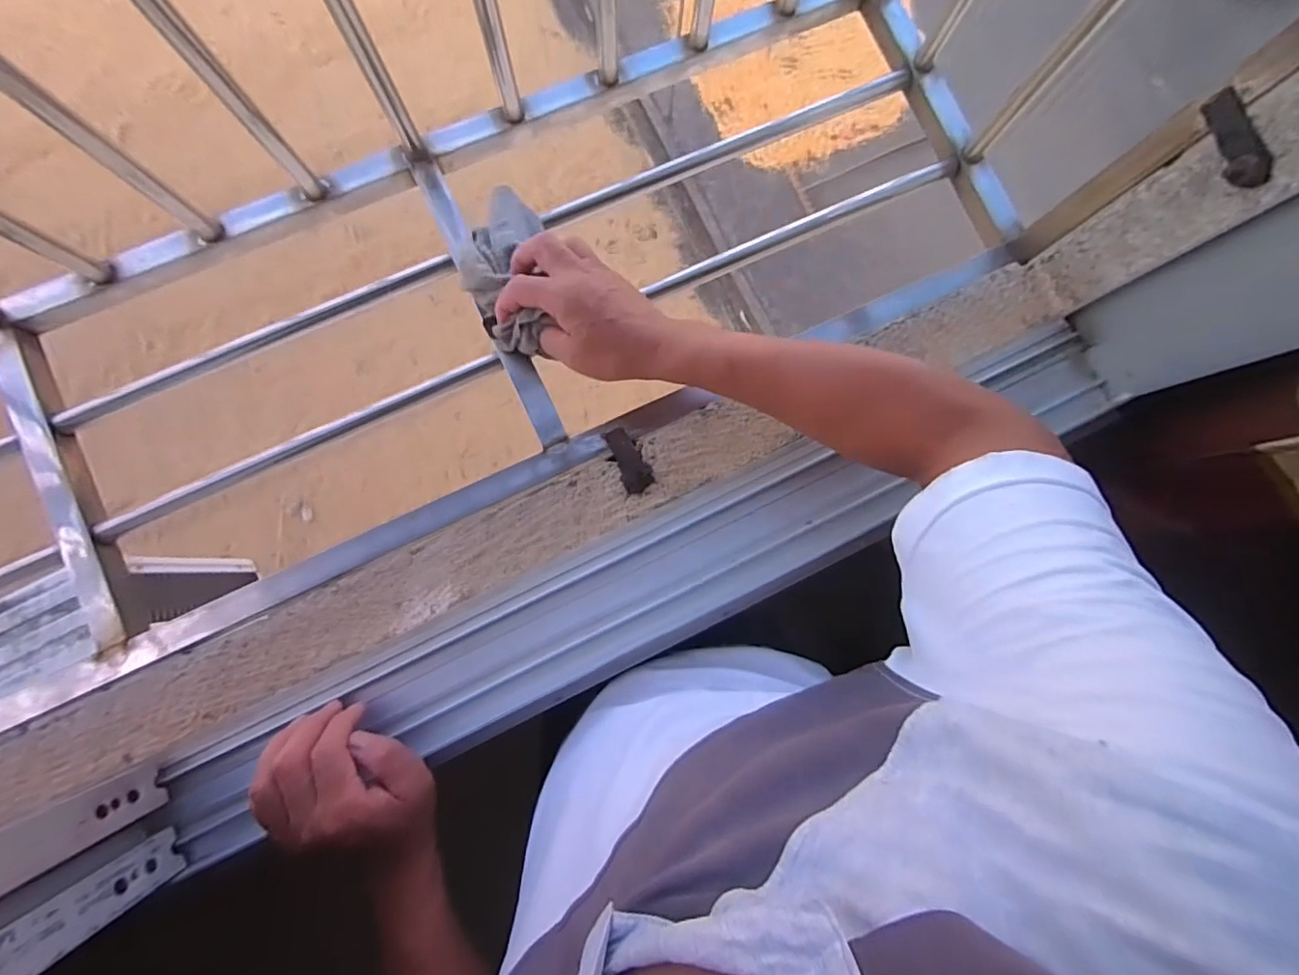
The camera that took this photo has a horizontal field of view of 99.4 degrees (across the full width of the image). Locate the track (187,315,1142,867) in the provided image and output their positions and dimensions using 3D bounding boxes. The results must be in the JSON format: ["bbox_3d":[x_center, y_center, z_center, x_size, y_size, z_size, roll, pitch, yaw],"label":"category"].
[{"bbox_3d":[0.019,0.072,0.445,0.806,0.030,0.091,-25,84,-4],"label":"track"}]

